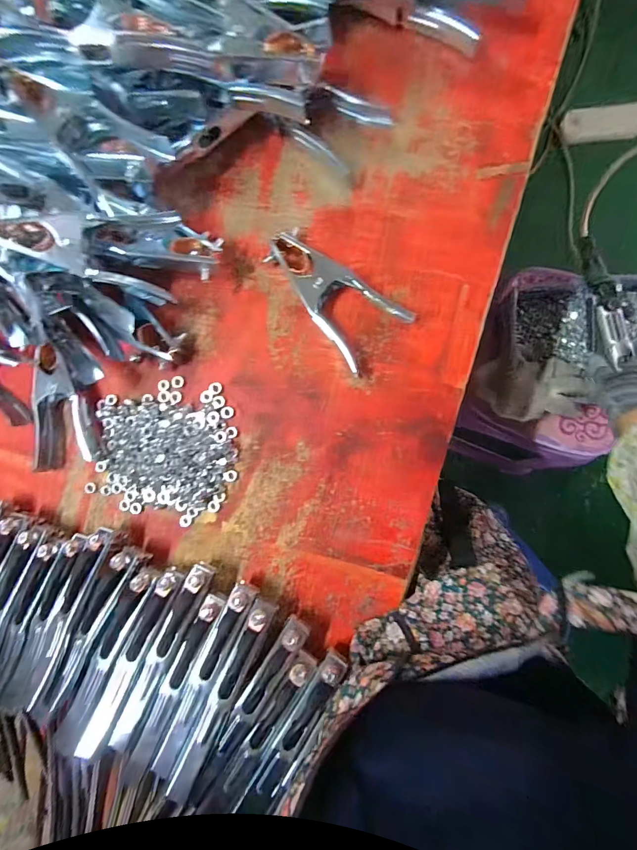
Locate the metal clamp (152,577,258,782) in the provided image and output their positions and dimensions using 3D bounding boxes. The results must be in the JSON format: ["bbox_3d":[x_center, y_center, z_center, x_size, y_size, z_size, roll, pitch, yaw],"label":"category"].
[{"bbox_3d":[-0.102,0.230,0.356,0.026,0.014,0.161,21,73,8],"label":"metal clamp"}]

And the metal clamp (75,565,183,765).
[{"bbox_3d":[-0.179,0.220,0.366,0.029,0.019,0.160,19,71,8],"label":"metal clamp"}]

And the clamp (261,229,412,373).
[{"bbox_3d":[0.013,-0.134,0.395,0.075,0.027,0.153,-44,84,6],"label":"clamp"}]

